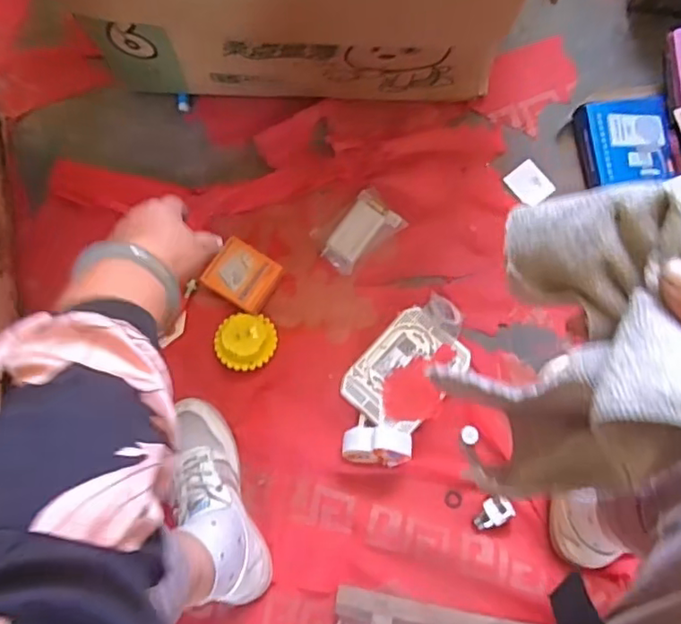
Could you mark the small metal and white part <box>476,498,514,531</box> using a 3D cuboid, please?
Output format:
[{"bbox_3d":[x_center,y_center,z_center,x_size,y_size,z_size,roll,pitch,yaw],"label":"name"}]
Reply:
[{"bbox_3d":[0.179,0.236,0.687,0.046,0.019,0.032,-27,82,-2],"label":"small metal and white part"}]

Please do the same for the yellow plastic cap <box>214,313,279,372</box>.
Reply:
[{"bbox_3d":[-0.117,0.036,0.714,0.074,0.028,0.068,3,82,2],"label":"yellow plastic cap"}]

